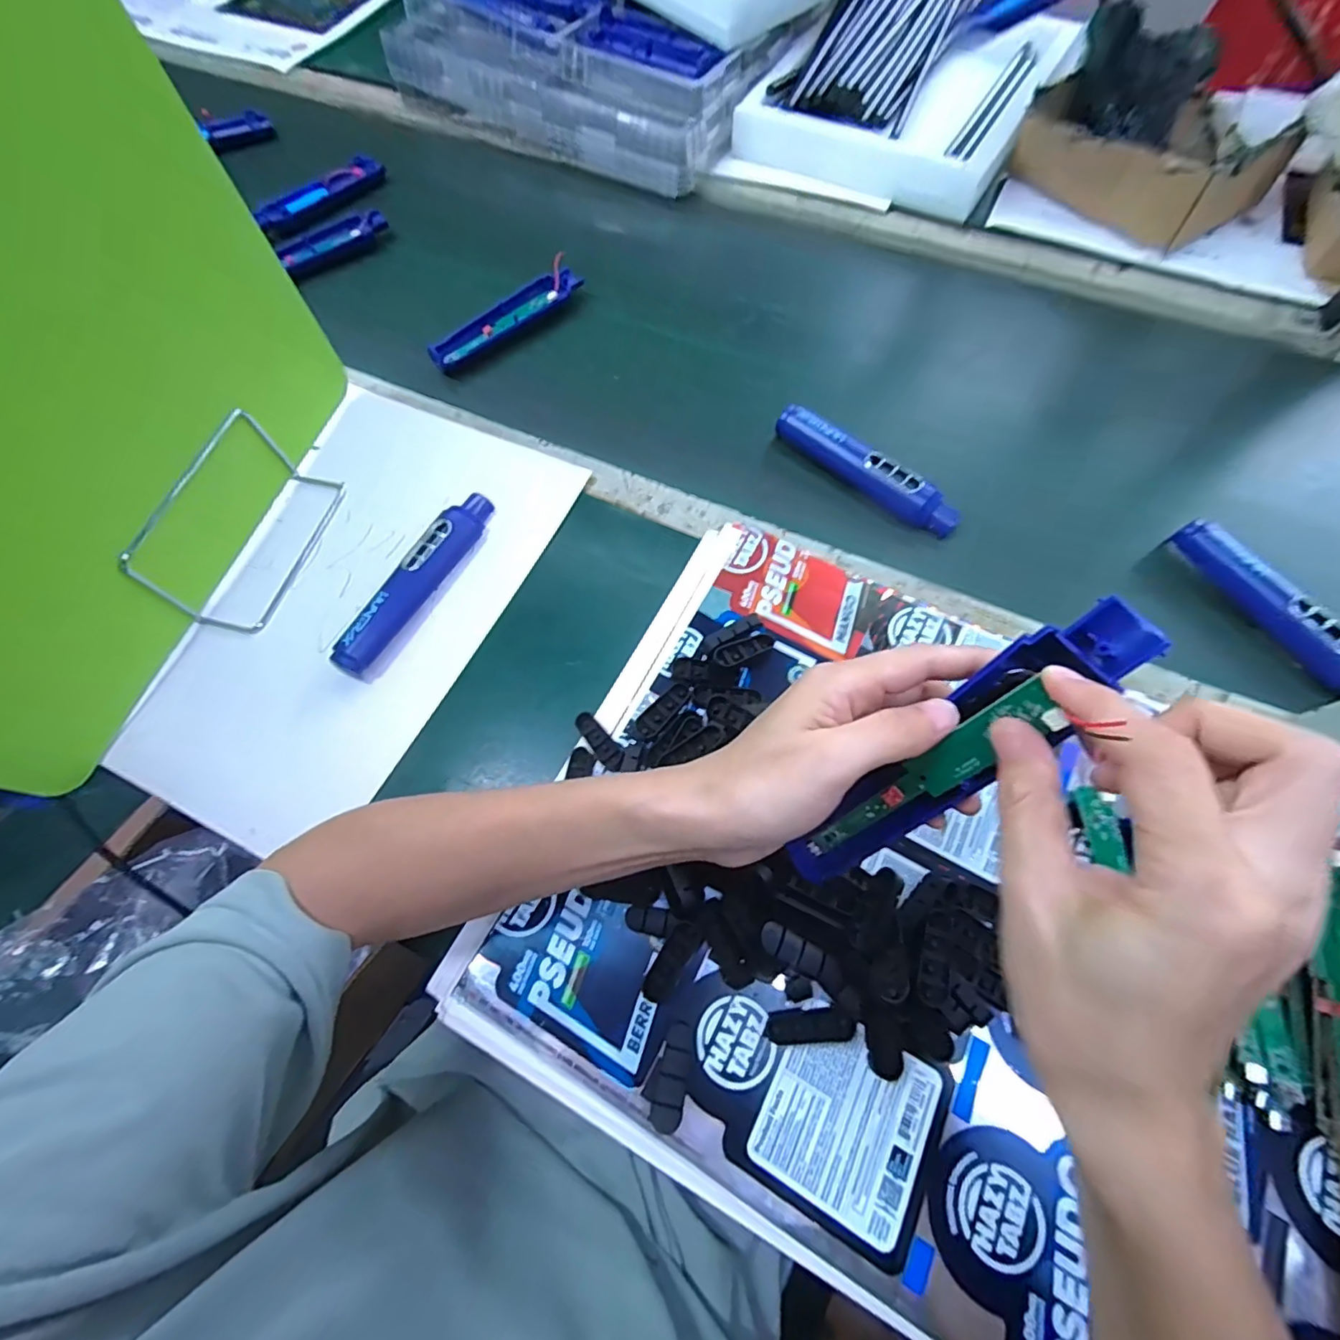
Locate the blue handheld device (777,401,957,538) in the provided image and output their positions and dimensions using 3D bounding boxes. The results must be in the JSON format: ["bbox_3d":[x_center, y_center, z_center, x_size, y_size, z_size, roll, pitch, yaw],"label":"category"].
[{"bbox_3d":[0.166,-0.168,0.483,0.168,0.029,0.025,40,73,14],"label":"blue handheld device"}]

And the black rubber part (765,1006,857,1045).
[{"bbox_3d":[0.077,0.195,0.314,0.047,0.007,0.014,-5,68,-3],"label":"black rubber part"}]

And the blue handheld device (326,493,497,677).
[{"bbox_3d":[-0.191,-0.070,0.440,0.033,0.030,0.172,22,69,8],"label":"blue handheld device"}]

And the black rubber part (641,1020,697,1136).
[{"bbox_3d":[0.000,0.217,0.307,0.020,0.009,0.049,17,57,6],"label":"black rubber part"}]

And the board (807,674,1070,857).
[{"bbox_3d":[0.108,0.051,0.250,0.007,0.134,0.018,-21,66,-45],"label":"board"}]

